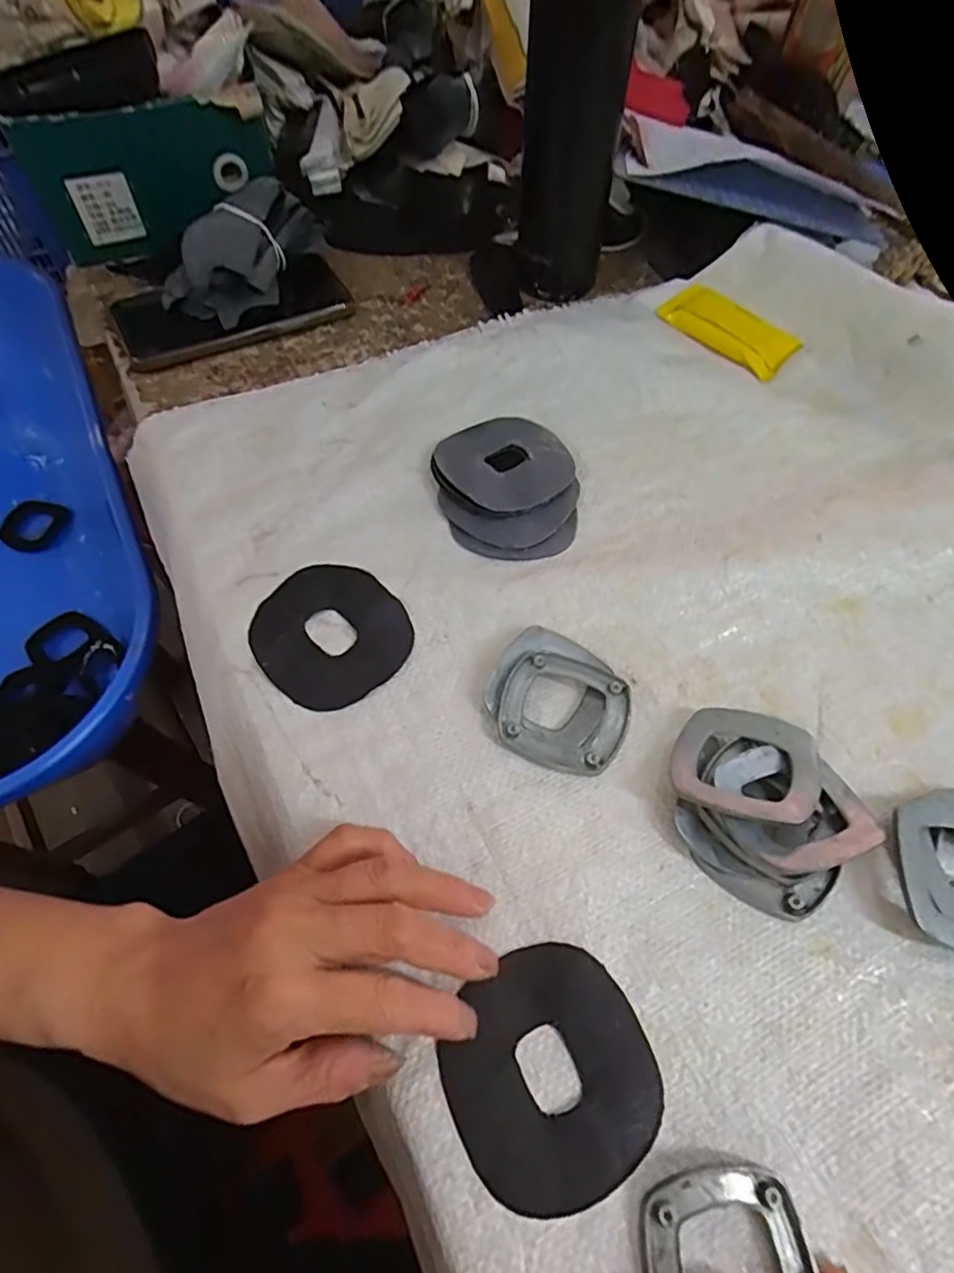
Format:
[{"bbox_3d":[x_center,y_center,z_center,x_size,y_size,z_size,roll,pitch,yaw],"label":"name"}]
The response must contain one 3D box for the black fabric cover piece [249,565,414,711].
[{"bbox_3d":[-0.077,-0.002,0.337,0.076,0.006,0.079,-38,67,-22],"label":"black fabric cover piece"}]

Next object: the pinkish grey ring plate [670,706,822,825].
[{"bbox_3d":[0.122,0.057,0.289,0.062,0.005,0.056,13,48,26],"label":"pinkish grey ring plate"}]

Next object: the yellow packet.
[{"bbox_3d":[0.186,-0.228,0.472,0.048,0.010,0.099,-36,67,-21],"label":"yellow packet"}]

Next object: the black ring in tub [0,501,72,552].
[{"bbox_3d":[-0.468,-0.117,0.672,0.065,0.017,0.055,-5,60,-4],"label":"black ring in tub"}]

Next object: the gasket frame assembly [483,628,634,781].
[{"bbox_3d":[0.042,0.031,0.319,0.069,0.012,0.067,26,62,13],"label":"gasket frame assembly"}]

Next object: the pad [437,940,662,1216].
[{"bbox_3d":[0.028,0.166,0.244,0.076,0.004,0.079,-24,63,-16],"label":"pad"}]

